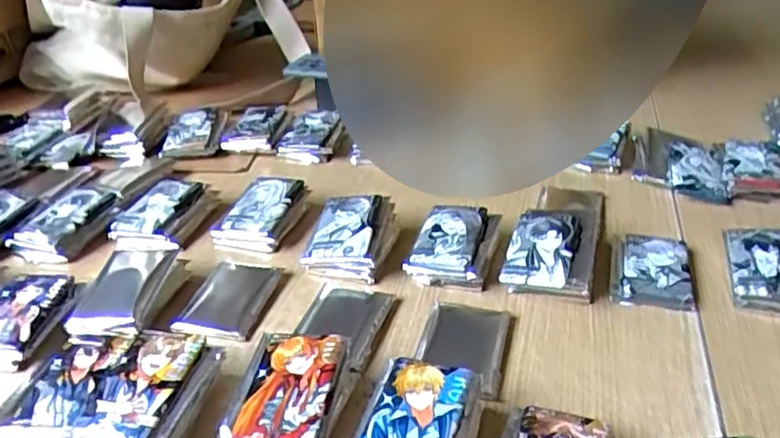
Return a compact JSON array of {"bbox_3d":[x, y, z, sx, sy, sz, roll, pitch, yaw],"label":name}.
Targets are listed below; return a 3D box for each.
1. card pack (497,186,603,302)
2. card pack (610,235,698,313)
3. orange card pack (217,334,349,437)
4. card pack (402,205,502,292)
[{"bbox_3d":[0.140,0.027,0.549,0.074,0.043,0.103,12,36,17],"label":"card pack"},{"bbox_3d":[0.226,0.045,0.549,0.064,0.012,0.090,10,35,14],"label":"card pack"},{"bbox_3d":[-0.067,0.117,0.415,0.067,0.041,0.088,6,35,9],"label":"orange card pack"},{"bbox_3d":[0.057,0.023,0.569,0.068,0.032,0.084,10,36,15],"label":"card pack"}]

